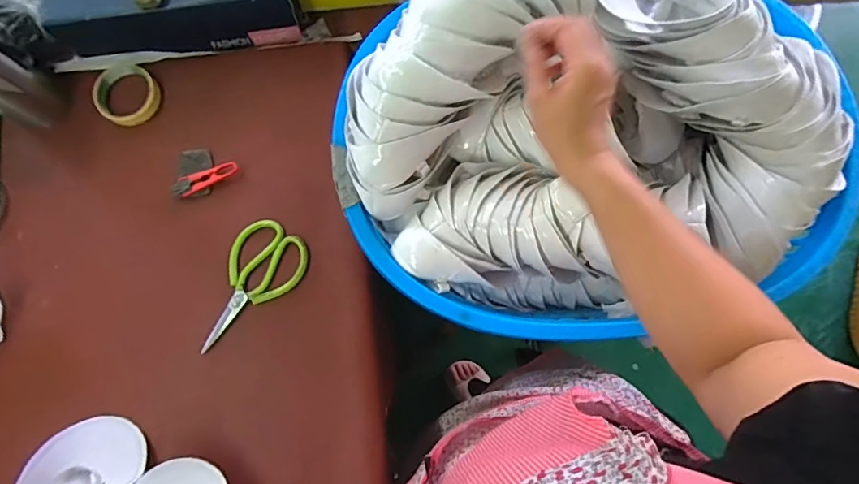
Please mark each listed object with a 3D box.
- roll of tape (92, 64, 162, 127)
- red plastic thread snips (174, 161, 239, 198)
[{"bbox_3d":[-0.444,-0.216,0.726,0.084,0.030,0.087,0,79,-1],"label":"roll of tape"},{"bbox_3d":[-0.310,-0.089,0.682,0.089,0.009,0.026,-25,80,-6],"label":"red plastic thread snips"}]

